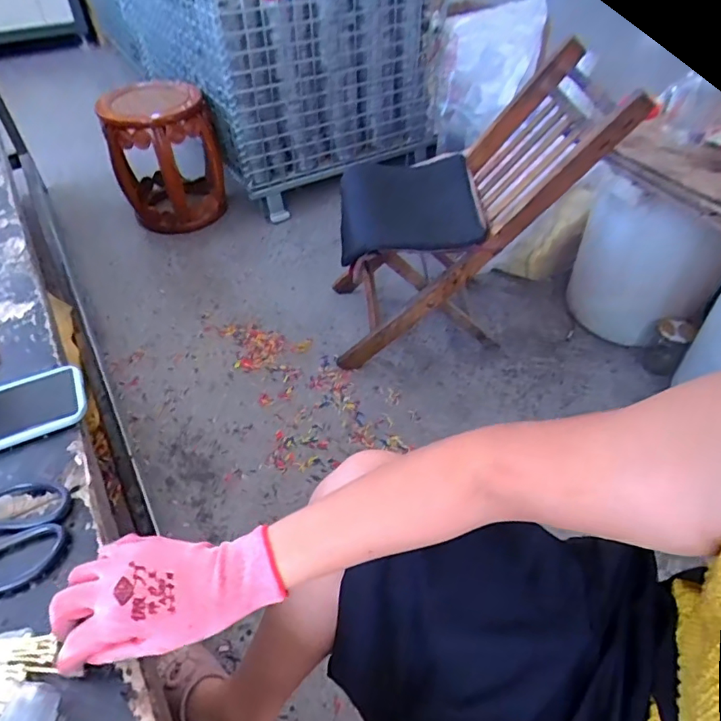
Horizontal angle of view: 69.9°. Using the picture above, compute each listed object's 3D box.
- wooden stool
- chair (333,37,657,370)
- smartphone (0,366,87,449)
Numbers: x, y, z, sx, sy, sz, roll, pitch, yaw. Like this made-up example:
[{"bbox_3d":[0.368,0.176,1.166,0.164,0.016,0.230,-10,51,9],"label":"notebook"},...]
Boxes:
[{"bbox_3d":[-0.638,-0.668,1.683,0.321,0.353,0.343,-15,48,-13],"label":"wooden stool"},{"bbox_3d":[0.218,-0.349,1.241,0.572,0.569,0.393,-6,49,-5],"label":"chair"},{"bbox_3d":[-0.371,0.057,0.523,0.168,0.009,0.080,-19,55,-18],"label":"smartphone"}]

